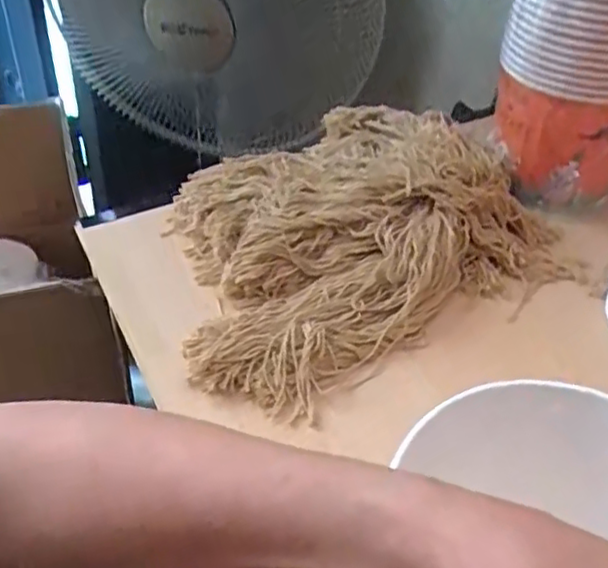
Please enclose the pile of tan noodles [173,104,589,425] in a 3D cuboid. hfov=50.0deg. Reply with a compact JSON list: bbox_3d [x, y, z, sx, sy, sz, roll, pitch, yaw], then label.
[{"bbox_3d":[0.024,-0.062,0.596,0.346,0.091,0.293,-20,46,-27],"label":"pile of tan noodles"}]

